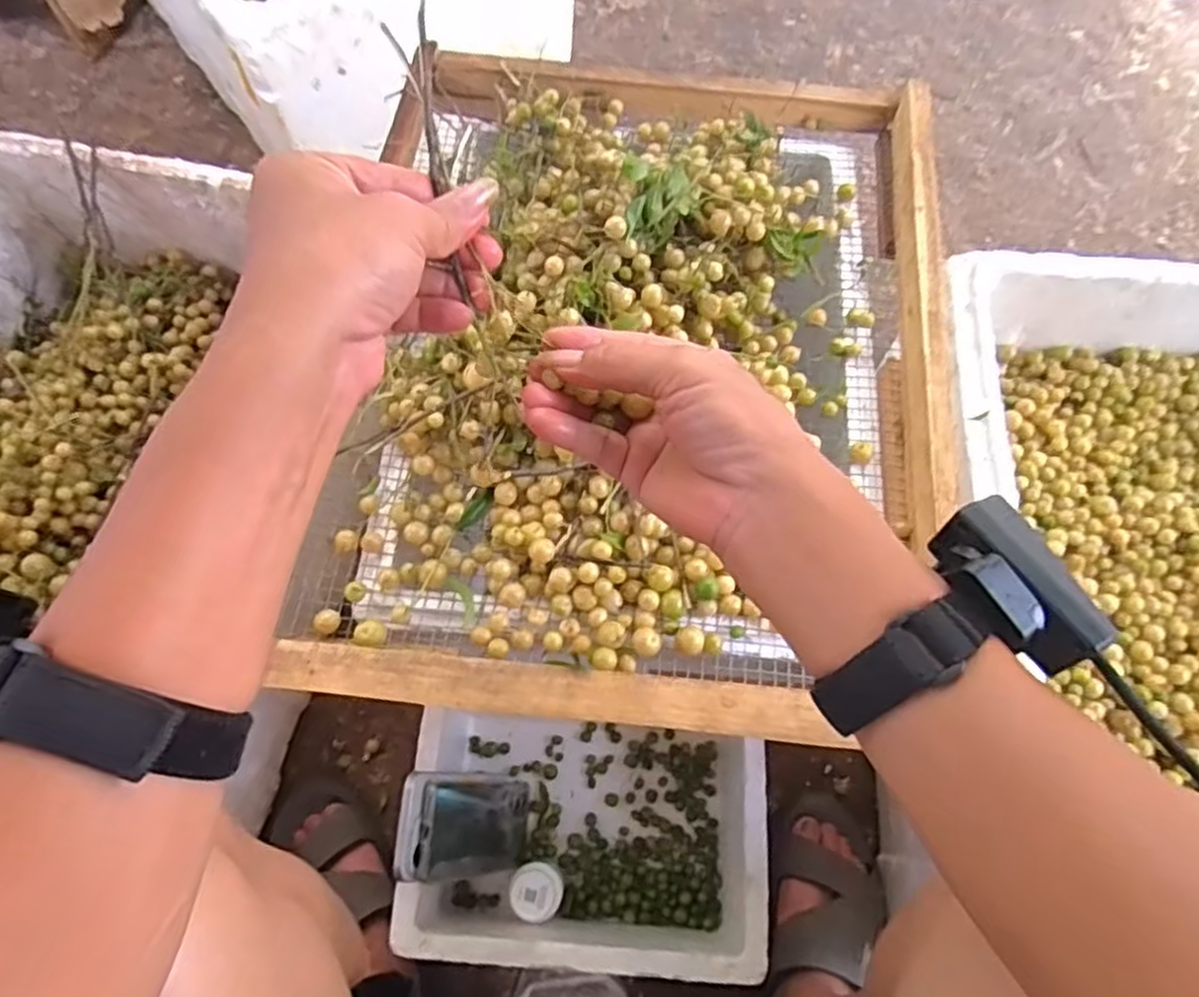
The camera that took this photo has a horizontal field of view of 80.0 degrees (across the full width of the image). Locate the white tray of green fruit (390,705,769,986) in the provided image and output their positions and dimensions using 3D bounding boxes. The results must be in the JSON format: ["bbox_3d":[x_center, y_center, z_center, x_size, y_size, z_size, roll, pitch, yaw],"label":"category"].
[{"bbox_3d":[-0.010,0.303,0.649,0.292,0.130,0.198,3,65,1],"label":"white tray of green fruit"}]

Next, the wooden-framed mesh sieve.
[{"bbox_3d":[0.043,-0.125,0.535,0.438,0.088,0.554,5,65,2],"label":"wooden-framed mesh sieve"}]

